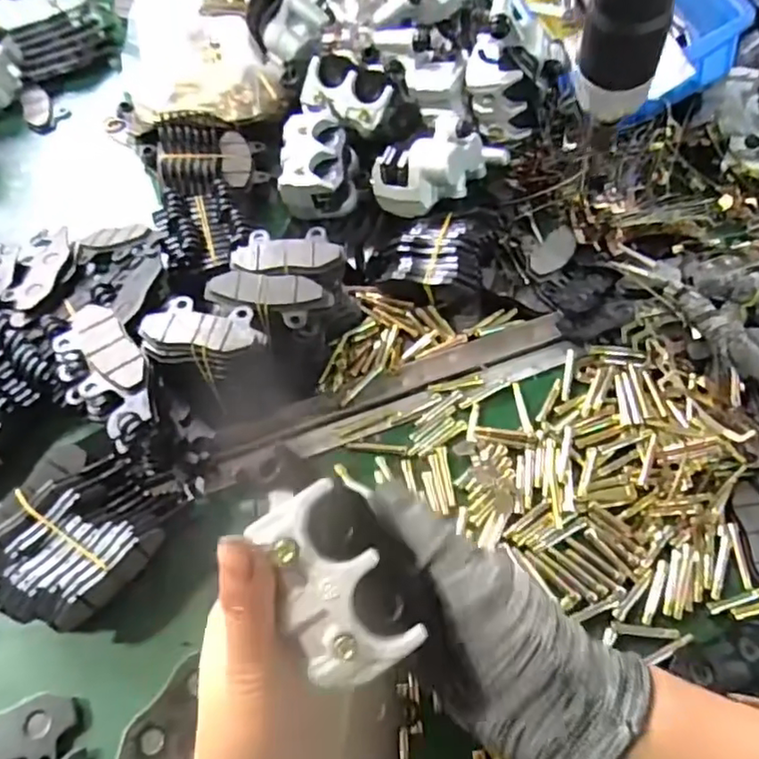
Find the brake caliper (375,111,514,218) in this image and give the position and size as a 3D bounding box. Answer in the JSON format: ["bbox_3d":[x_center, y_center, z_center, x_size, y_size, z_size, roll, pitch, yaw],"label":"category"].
[{"bbox_3d":[0.055,-0.173,0.498,0.117,0.060,0.052,-28,65,-16],"label":"brake caliper"}]

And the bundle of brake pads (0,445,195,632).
[{"bbox_3d":[-0.178,0.092,0.372,0.092,0.037,0.106,26,63,12],"label":"bundle of brake pads"}]

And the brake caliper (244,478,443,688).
[{"bbox_3d":[-0.015,0.078,0.241,0.044,0.028,0.072,-19,66,-13],"label":"brake caliper"}]

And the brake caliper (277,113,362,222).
[{"bbox_3d":[-0.049,-0.176,0.507,0.062,0.044,0.077,-1,61,-2],"label":"brake caliper"}]

